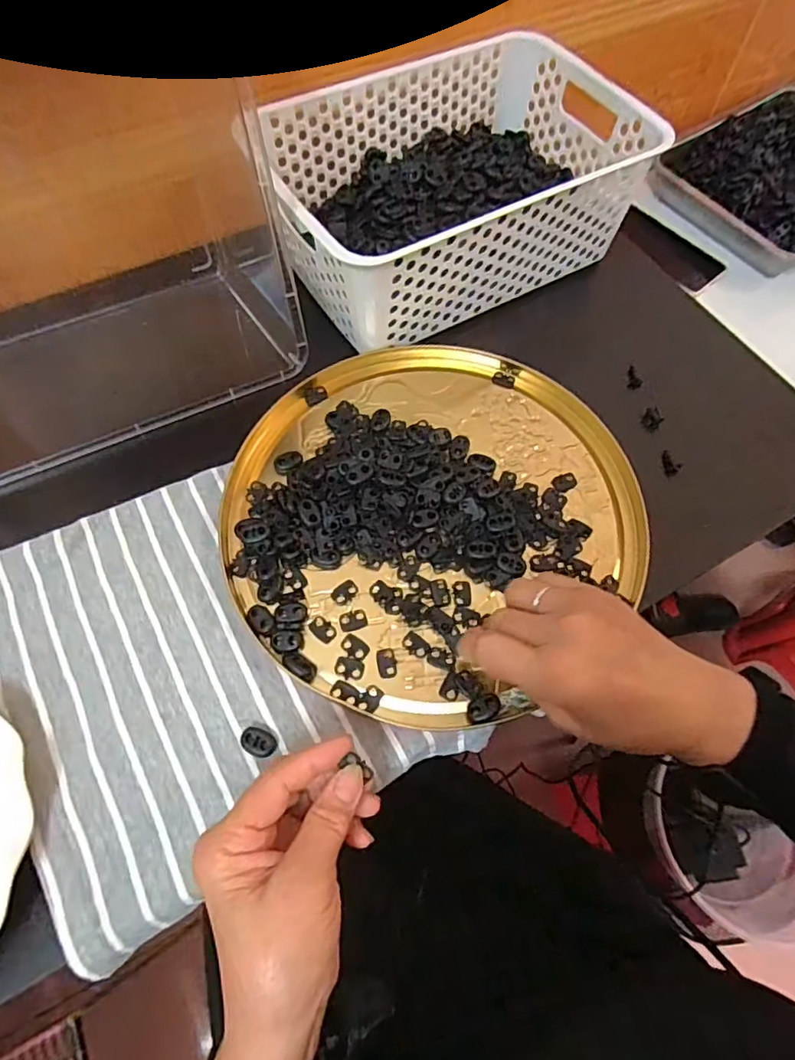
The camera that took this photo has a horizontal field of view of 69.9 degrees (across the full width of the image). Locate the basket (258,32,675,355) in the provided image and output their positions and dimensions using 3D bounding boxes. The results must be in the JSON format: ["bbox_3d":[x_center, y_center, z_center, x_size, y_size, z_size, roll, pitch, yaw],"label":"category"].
[{"bbox_3d":[0.043,-0.292,0.496,0.298,0.110,0.199,-28,68,-14],"label":"basket"}]

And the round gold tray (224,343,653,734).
[{"bbox_3d":[0.020,-0.024,0.414,0.287,0.029,0.280,1,62,-2],"label":"round gold tray"}]

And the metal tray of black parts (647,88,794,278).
[{"bbox_3d":[0.507,-0.463,0.737,0.326,0.041,0.235,-30,68,-15],"label":"metal tray of black parts"}]

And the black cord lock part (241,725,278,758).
[{"bbox_3d":[-0.084,0.128,0.344,0.022,0.005,0.016,29,67,12],"label":"black cord lock part"}]

